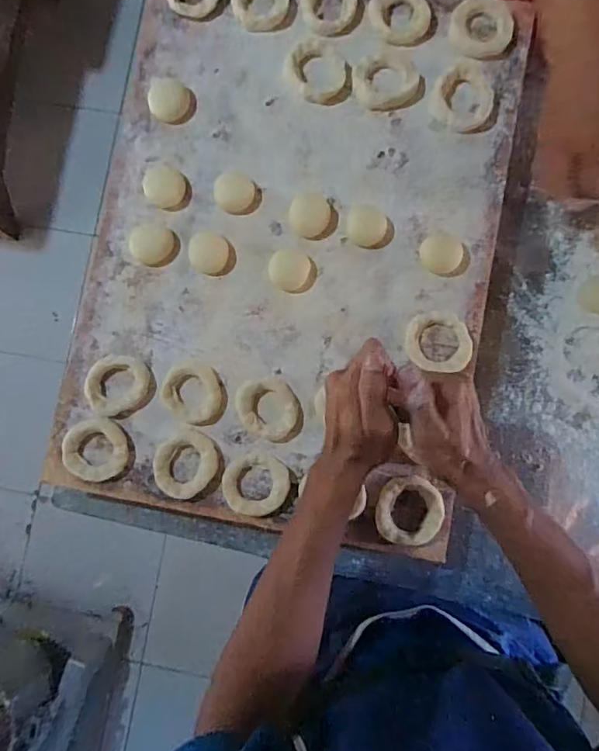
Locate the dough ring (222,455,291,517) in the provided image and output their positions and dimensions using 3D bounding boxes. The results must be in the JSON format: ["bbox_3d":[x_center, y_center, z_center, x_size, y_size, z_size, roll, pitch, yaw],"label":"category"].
[{"bbox_3d":[-0.044,0.110,0.508,0.066,0.012,0.057,21,86,5],"label":"dough ring"}]

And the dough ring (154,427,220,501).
[{"bbox_3d":[-0.114,0.088,0.508,0.062,0.011,0.064,0,85,3],"label":"dough ring"}]

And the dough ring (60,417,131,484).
[{"bbox_3d":[-0.207,0.075,0.517,0.063,0.009,0.061,0,85,3],"label":"dough ring"}]

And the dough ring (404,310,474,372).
[{"bbox_3d":[0.142,-0.035,0.523,0.065,0.016,0.061,0,85,3],"label":"dough ring"}]

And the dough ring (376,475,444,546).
[{"bbox_3d":[0.109,0.133,0.500,0.063,0.012,0.064,0,85,3],"label":"dough ring"}]

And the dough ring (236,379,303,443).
[{"bbox_3d":[-0.030,0.036,0.517,0.064,0.014,0.063,0,85,3],"label":"dough ring"}]

